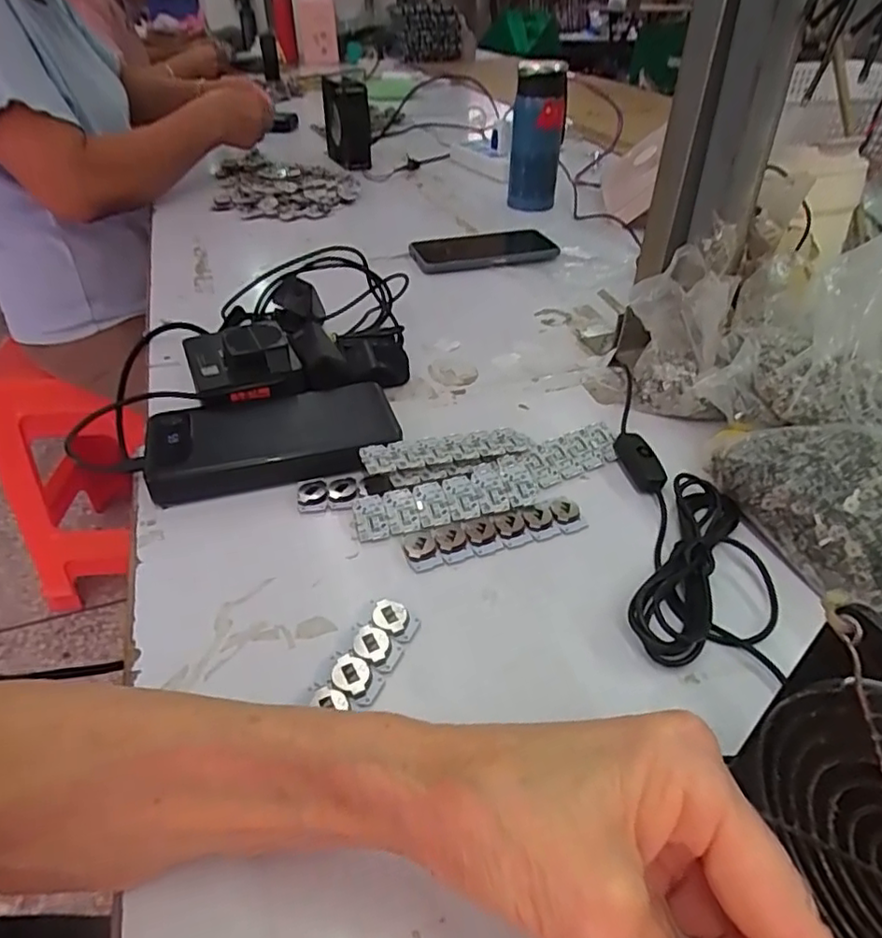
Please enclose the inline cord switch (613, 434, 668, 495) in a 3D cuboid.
[{"bbox_3d":[0.127,-0.005,0.394,0.018,0.019,0.047,-4,39,-7],"label":"inline cord switch"}]

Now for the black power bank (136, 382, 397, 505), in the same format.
[{"bbox_3d":[-0.106,-0.017,0.398,0.150,0.027,0.070,-10,40,-15],"label":"black power bank"}]

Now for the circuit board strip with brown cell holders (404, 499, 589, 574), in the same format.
[{"bbox_3d":[0.031,0.036,0.352,0.106,0.006,0.026,-12,40,-16],"label":"circuit board strip with brown cell holders"}]

